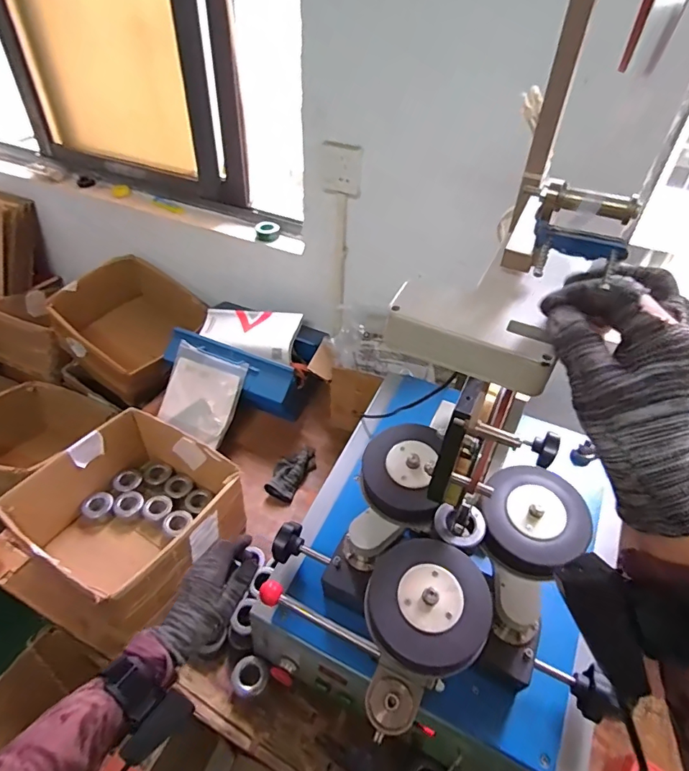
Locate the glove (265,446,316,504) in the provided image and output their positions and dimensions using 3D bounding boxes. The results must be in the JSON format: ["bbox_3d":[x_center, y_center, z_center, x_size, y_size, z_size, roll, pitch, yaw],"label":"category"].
[{"bbox_3d":[-0.126,0.199,1.141,0.078,0.038,0.164,21,45,19],"label":"glove"}]

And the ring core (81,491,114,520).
[{"bbox_3d":[-0.525,0.256,1.012,0.062,0.013,0.052,-27,78,-20],"label":"ring core"}]

